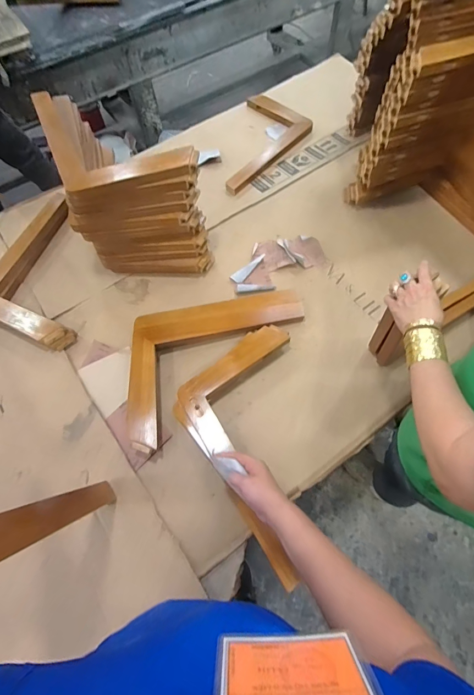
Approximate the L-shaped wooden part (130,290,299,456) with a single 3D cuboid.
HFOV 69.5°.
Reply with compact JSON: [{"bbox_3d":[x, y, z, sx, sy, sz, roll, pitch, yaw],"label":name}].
[{"bbox_3d":[-0.102,-0.024,0.883,0.556,0.056,0.287,-41,69,-16],"label":"L-shaped wooden part"}]

